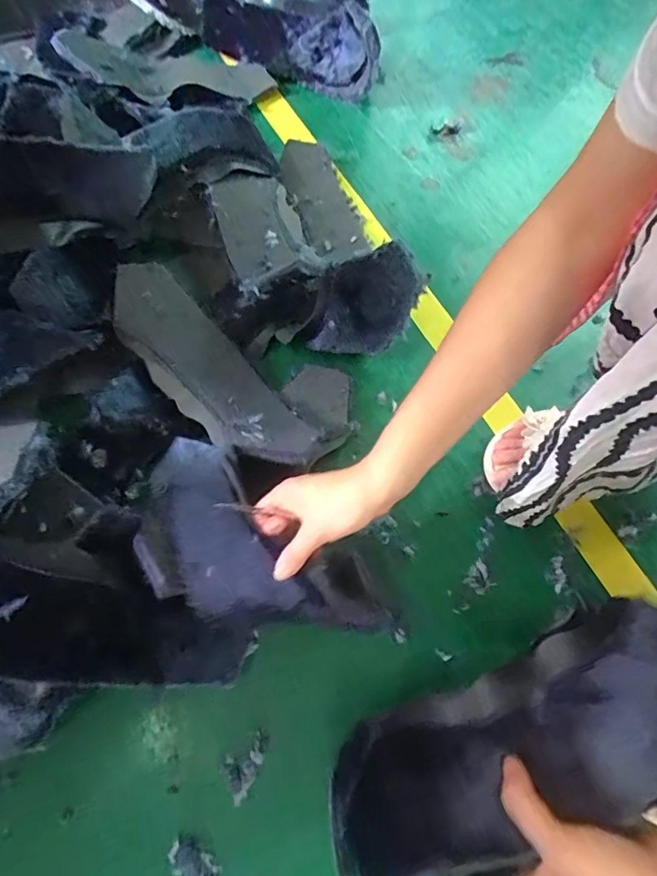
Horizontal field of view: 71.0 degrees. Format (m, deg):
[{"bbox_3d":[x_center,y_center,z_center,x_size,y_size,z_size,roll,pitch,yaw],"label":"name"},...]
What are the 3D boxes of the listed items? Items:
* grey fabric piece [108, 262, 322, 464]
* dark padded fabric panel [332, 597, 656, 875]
[{"bbox_3d":[-0.127,-0.080,0.499,0.083,0.059,0.300,-41,76,-16],"label":"grey fabric piece"},{"bbox_3d":[0.127,0.208,0.310,0.263,0.063,0.096,-24,72,-3],"label":"dark padded fabric panel"}]

